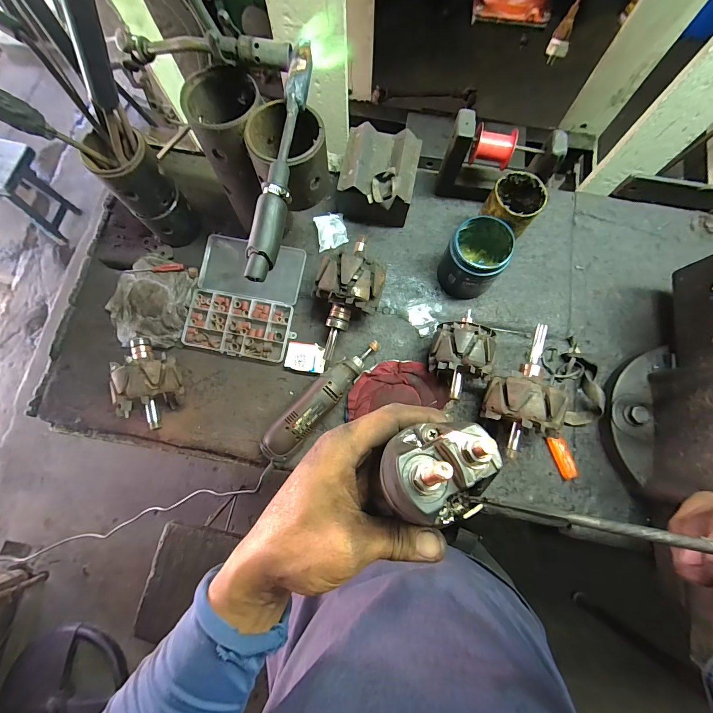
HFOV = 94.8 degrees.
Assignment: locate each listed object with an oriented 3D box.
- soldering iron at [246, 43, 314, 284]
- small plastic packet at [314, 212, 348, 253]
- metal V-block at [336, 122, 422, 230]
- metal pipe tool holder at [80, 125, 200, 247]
[{"bbox_3d":[-0.075,-0.203,0.339,0.027,0.029,0.262,10,77,3],"label":"soldering iron"},{"bbox_3d":[-0.044,-0.218,0.576,0.052,0.018,0.059,-12,77,-3],"label":"small plastic packet"},{"bbox_3d":[0.035,-0.286,0.552,0.117,0.098,0.141,12,77,3],"label":"metal V-block"},{"bbox_3d":[-0.311,-0.245,0.502,0.076,0.174,0.071,0,77,0],"label":"metal pipe tool holder"}]

